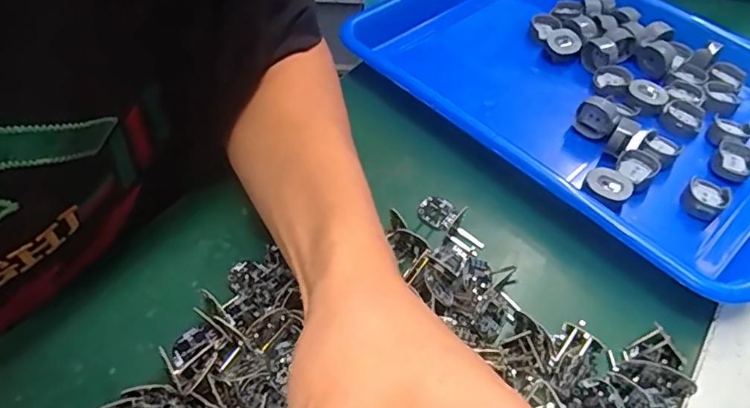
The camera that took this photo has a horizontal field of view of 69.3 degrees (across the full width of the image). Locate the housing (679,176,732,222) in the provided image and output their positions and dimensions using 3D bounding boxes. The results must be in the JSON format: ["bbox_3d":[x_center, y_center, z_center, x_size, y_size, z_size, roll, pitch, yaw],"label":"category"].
[{"bbox_3d":[0.212,-0.003,0.351,0.029,0.016,0.025,-34,61,-28],"label":"housing"}]

